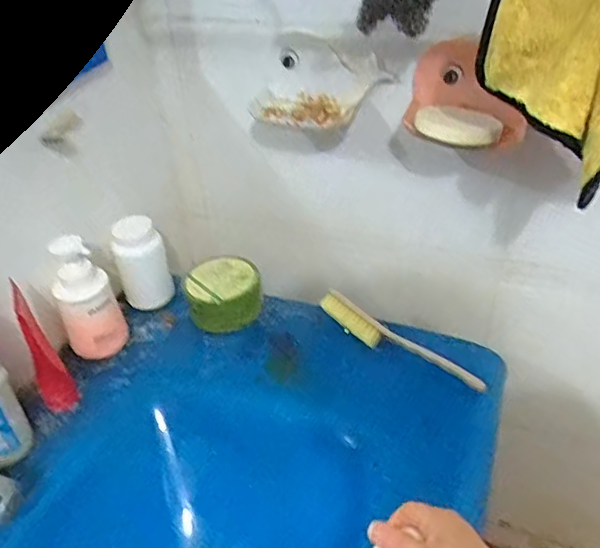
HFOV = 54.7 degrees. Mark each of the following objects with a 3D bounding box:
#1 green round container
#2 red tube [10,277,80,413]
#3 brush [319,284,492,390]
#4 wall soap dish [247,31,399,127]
[{"bbox_3d":[-0.099,0.030,0.774,0.096,0.071,0.094,-5,37,-2],"label":"green round container"},{"bbox_3d":[-0.281,0.087,0.638,0.033,0.166,0.044,-24,42,-25],"label":"red tube"},{"bbox_3d":[0.116,0.081,0.698,0.218,0.051,0.025,22,44,30],"label":"brush"},{"bbox_3d":[0.016,-0.217,0.672,0.165,0.087,0.078,10,39,17],"label":"wall soap dish"}]

